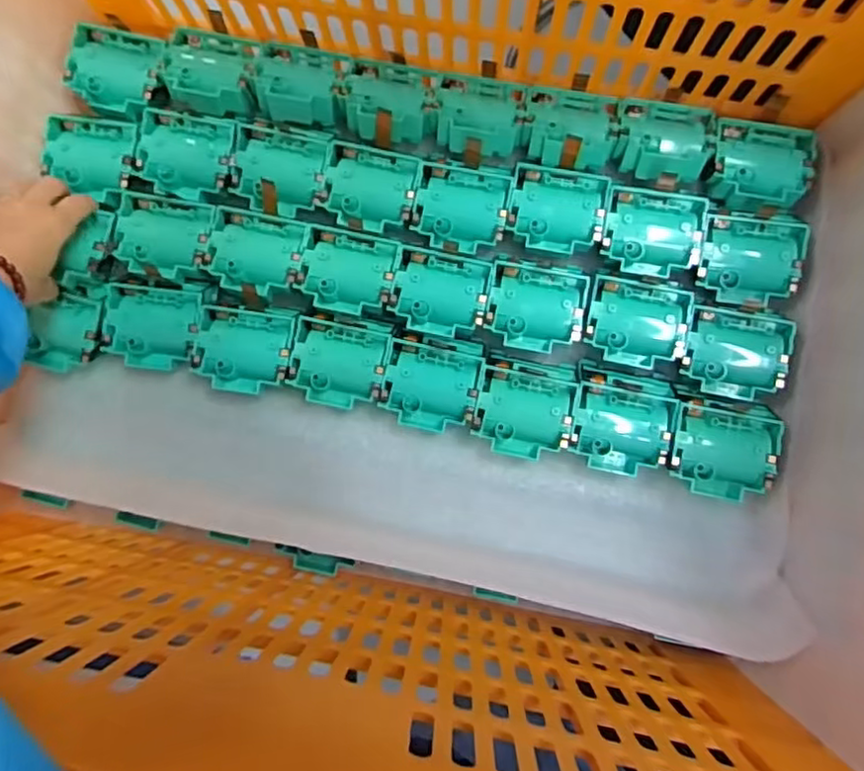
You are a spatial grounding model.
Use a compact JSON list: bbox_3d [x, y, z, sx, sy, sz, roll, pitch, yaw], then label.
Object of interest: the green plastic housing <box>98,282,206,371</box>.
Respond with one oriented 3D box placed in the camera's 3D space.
[{"bbox_3d":[-0.218,-0.046,0.519,0.075,0.036,0.063,4,86,3],"label":"green plastic housing"}]

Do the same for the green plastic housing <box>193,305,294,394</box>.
[{"bbox_3d":[-0.144,-0.027,0.511,0.071,0.034,0.064,6,86,3],"label":"green plastic housing"}]

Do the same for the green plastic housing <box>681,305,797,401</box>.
[{"bbox_3d":[0.225,-0.023,0.481,0.068,0.025,0.063,15,86,3],"label":"green plastic housing"}]

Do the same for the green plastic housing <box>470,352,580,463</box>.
[{"bbox_3d":[0.070,0.017,0.498,0.072,0.021,0.074,10,86,3],"label":"green plastic housing"}]

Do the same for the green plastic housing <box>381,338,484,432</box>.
[{"bbox_3d":[-0.001,0.002,0.500,0.073,0.017,0.063,12,86,3],"label":"green plastic housing"}]

